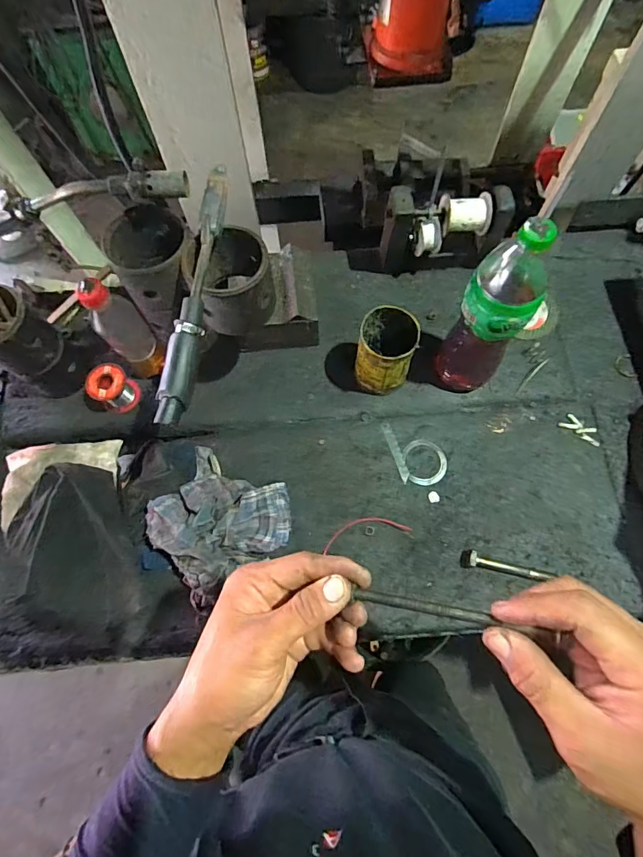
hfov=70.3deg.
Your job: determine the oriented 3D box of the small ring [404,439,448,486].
[{"bbox_3d":[0.145,0.047,0.635,0.059,0.004,0.065,-1,70,1],"label":"small ring"}]

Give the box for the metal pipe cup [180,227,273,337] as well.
[{"bbox_3d":[-0.101,-0.159,0.492,0.080,0.075,0.087,0,70,1],"label":"metal pipe cup"}]

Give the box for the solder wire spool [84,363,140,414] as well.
[{"bbox_3d":[-0.292,-0.056,0.639,0.047,0.059,0.050,30,74,11],"label":"solder wire spool"}]

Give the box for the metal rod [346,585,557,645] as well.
[{"bbox_3d":[0.080,0.114,0.281,0.120,0.008,0.008,6,70,20],"label":"metal rod"}]

